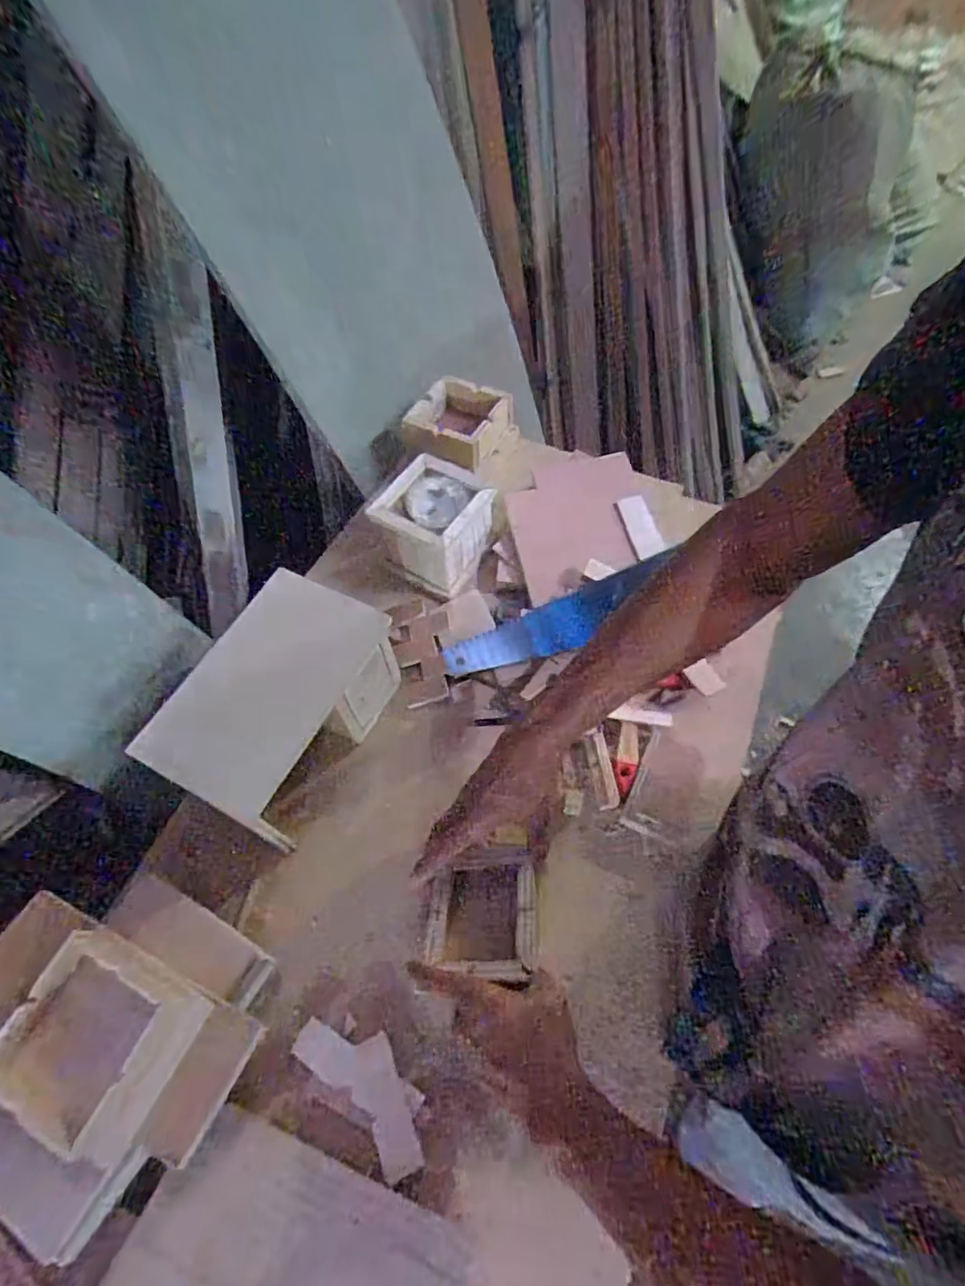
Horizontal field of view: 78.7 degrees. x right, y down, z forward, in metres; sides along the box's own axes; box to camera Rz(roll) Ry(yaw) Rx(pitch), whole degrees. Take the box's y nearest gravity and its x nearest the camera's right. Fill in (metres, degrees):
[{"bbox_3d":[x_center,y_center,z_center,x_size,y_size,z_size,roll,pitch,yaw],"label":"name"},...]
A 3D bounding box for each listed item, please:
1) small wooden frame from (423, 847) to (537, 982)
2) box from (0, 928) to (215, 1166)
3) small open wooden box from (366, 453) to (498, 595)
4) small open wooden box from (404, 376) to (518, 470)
[{"bbox_3d":[0.001,0.238,0.532,0.096,0.029,0.104,1,59,5],"label":"small wooden frame"},{"bbox_3d":[-0.289,0.298,0.442,0.115,0.055,0.112,22,63,17],"label":"box"},{"bbox_3d":[-0.056,-0.141,0.724,0.119,0.099,0.123,31,65,21],"label":"small open wooden box"},{"bbox_3d":[-0.030,-0.300,0.822,0.138,0.066,0.126,14,60,12],"label":"small open wooden box"}]

